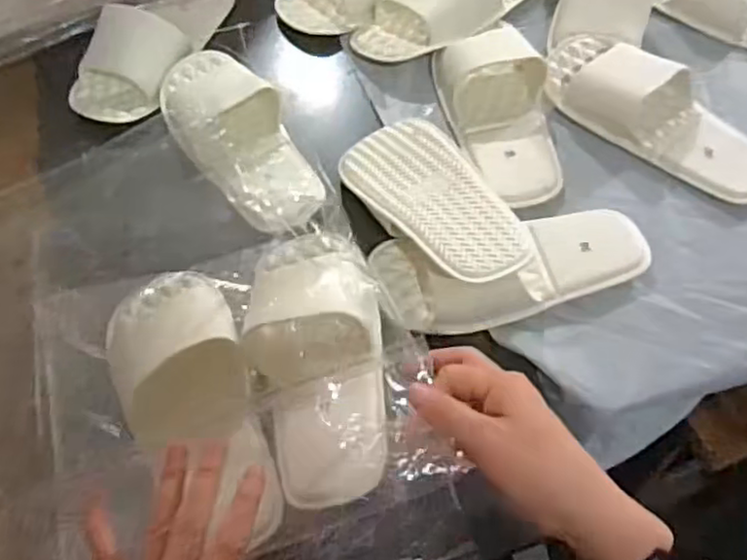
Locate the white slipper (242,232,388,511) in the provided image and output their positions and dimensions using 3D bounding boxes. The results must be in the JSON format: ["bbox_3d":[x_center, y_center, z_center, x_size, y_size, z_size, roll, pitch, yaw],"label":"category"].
[{"bbox_3d":[-0.042,0.047,0.484,0.096,0.051,0.225,-10,57,-5],"label":"white slipper"}]

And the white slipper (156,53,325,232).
[{"bbox_3d":[-0.134,-0.145,0.630,0.098,0.052,0.250,-27,62,-14],"label":"white slipper"}]

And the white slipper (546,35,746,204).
[{"bbox_3d":[0.277,-0.169,0.622,0.237,0.057,0.110,30,64,18],"label":"white slipper"}]

